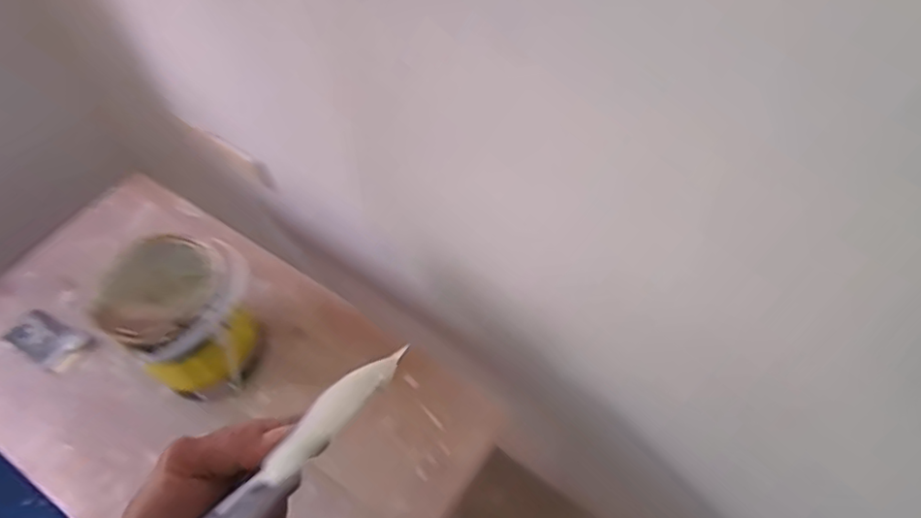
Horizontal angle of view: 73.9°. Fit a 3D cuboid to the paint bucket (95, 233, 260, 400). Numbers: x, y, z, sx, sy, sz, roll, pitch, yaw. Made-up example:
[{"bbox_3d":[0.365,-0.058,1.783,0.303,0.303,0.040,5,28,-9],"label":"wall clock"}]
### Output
[{"bbox_3d":[-0.370,0.078,0.862,0.166,0.211,0.182,-1,57,2],"label":"paint bucket"}]

